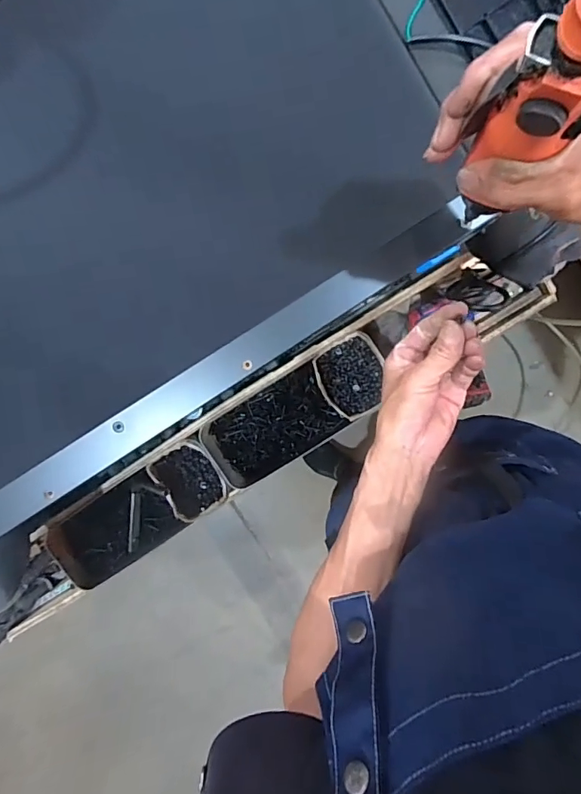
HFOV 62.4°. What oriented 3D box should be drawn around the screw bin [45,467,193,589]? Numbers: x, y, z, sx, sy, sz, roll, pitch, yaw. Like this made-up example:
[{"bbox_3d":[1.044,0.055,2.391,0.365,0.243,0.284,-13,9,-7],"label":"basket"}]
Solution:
[{"bbox_3d":[-0.291,0.224,0.806,0.209,0.050,0.127,-30,95,5],"label":"screw bin"}]

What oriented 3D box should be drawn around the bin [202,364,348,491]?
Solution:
[{"bbox_3d":[-0.030,0.051,0.798,0.214,0.051,0.126,-33,95,5],"label":"bin"}]

